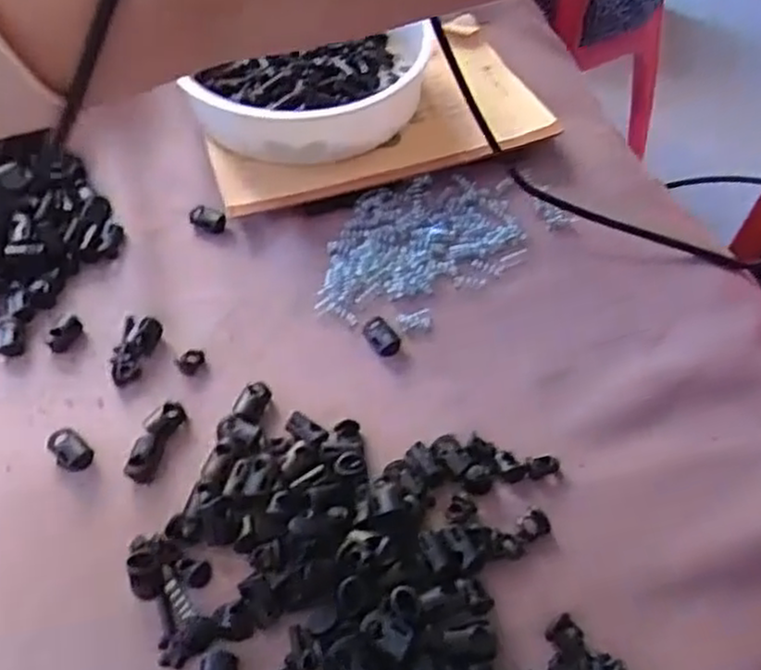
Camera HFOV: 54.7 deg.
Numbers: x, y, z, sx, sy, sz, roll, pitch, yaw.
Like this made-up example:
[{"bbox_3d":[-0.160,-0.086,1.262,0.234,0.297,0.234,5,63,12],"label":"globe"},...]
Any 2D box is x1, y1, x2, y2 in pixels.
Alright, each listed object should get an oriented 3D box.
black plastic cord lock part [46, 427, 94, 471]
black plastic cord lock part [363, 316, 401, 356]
[{"bbox_3d":[-0.143,0.052,0.336,0.014,0.006,0.027,-38,62,-26],"label":"black plastic cord lock part"},{"bbox_3d":[0.000,0.000,0.373,0.015,0.007,0.024,-22,56,-16],"label":"black plastic cord lock part"}]

